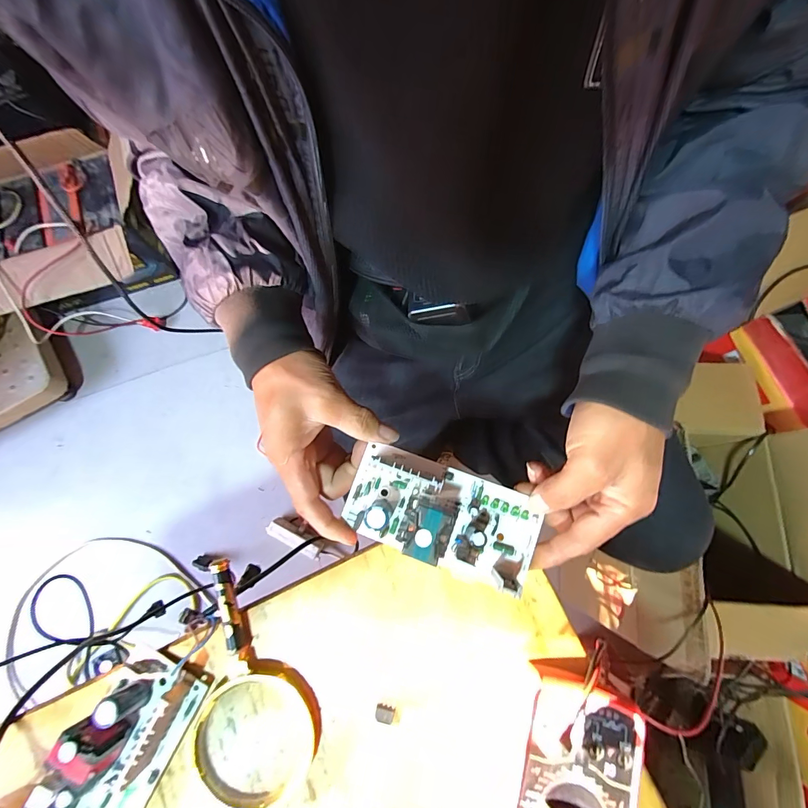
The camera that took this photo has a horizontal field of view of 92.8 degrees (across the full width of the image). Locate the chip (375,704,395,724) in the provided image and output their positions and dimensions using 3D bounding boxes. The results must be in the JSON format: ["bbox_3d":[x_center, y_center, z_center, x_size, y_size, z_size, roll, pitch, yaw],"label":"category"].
[{"bbox_3d":[-0.015,0.235,0.291,0.014,0.004,0.012,11,78,2],"label":"chip"}]

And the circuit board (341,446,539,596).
[{"bbox_3d":[0.030,0.080,0.284,0.144,0.043,0.068,18,78,3],"label":"circuit board"}]

